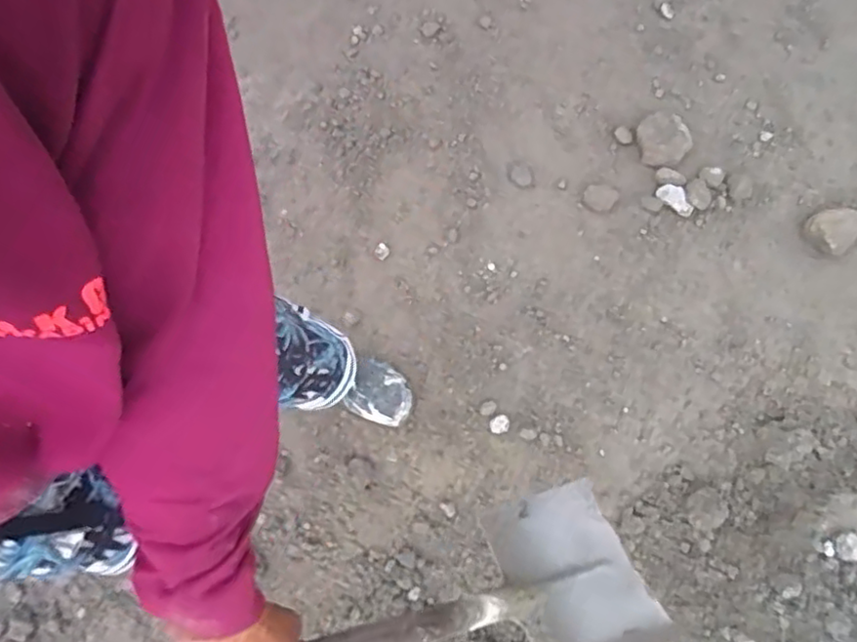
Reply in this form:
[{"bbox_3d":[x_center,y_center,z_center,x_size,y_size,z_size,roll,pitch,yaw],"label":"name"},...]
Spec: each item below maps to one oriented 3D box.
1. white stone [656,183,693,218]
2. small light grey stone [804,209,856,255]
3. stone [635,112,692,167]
[{"bbox_3d":[0.528,-0.260,1.369,0.040,0.017,0.084,-39,78,-12],"label":"white stone"},{"bbox_3d":[0.845,-0.194,1.339,0.118,0.054,0.105,-42,79,-11],"label":"small light grey stone"},{"bbox_3d":[0.508,-0.393,1.401,0.113,0.034,0.112,0,74,0],"label":"stone"}]

